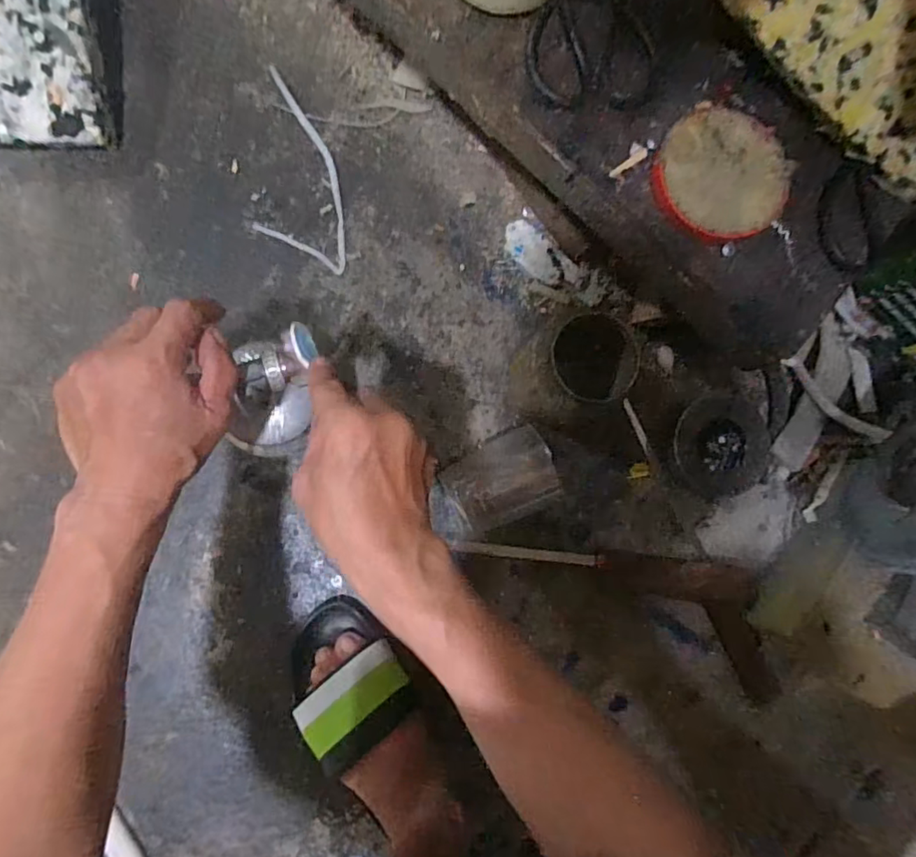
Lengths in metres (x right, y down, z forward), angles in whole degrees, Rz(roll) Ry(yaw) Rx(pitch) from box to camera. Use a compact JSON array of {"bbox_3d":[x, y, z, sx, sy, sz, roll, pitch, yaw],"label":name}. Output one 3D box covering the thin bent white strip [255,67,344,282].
[{"bbox_3d":[-0.164,-0.268,0.572,0.088,0.004,0.214,-1,86,-7],"label":"thin bent white strip"}]

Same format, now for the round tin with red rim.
[{"bbox_3d":[0.198,-0.193,0.420,0.099,0.022,0.100,1,86,-7],"label":"round tin with red rim"}]

